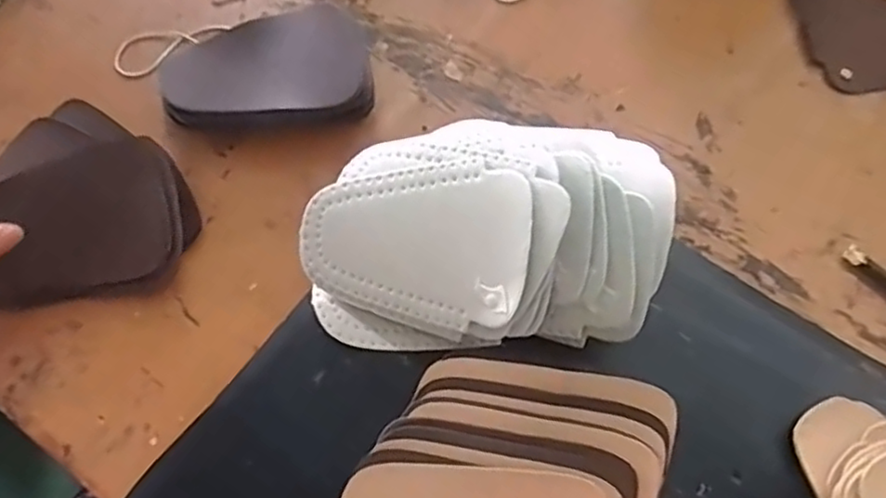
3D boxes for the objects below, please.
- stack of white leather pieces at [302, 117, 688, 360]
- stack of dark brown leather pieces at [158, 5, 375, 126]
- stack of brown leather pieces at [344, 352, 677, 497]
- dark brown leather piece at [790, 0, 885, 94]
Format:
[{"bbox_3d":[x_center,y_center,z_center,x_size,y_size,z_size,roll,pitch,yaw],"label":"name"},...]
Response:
[{"bbox_3d":[0.023,-0.014,0.386,0.201,0.079,0.138,-3,66,-4],"label":"stack of white leather pieces"},{"bbox_3d":[-0.119,-0.119,0.457,0.140,0.038,0.075,-4,66,-4],"label":"stack of dark brown leather pieces"},{"bbox_3d":[0.032,0.113,0.339,0.127,0.023,0.136,27,68,12],"label":"stack of brown leather pieces"},{"bbox_3d":[0.316,-0.176,0.524,0.094,0.006,0.125,-10,67,-7],"label":"dark brown leather piece"}]

